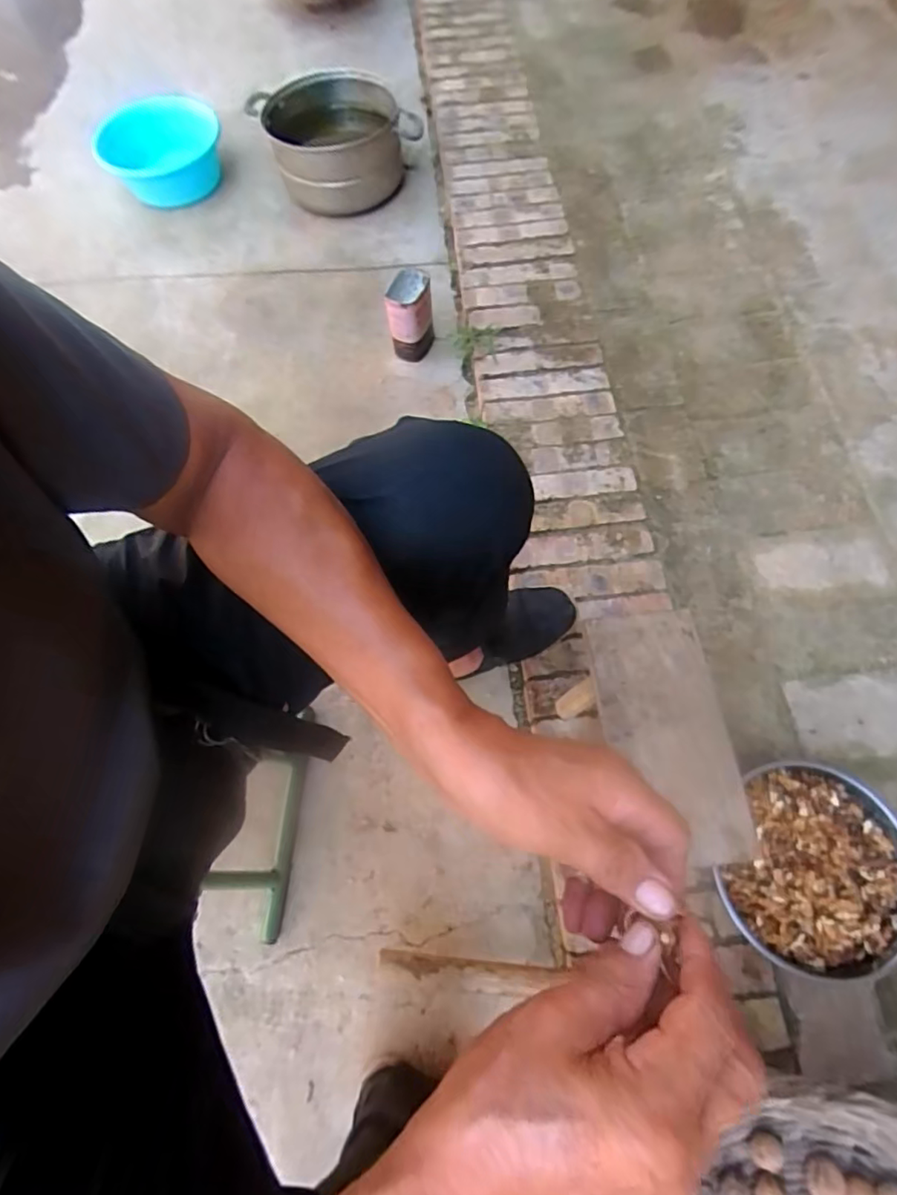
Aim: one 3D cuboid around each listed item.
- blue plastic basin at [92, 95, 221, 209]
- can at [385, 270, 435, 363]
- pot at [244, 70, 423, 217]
[{"bbox_3d":[-0.662,-1.020,1.280,0.267,0.105,0.246,37,74,16],"label":"blue plastic basin"},{"bbox_3d":[-0.068,-0.515,1.031,0.078,0.119,0.092,-3,67,2],"label":"can"},{"bbox_3d":[-0.241,-0.974,1.211,0.345,0.130,0.262,14,69,8],"label":"pot"}]

